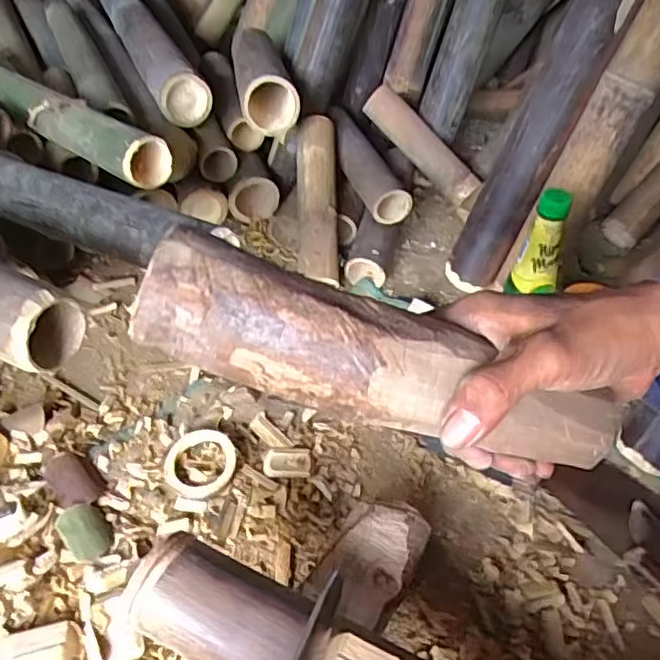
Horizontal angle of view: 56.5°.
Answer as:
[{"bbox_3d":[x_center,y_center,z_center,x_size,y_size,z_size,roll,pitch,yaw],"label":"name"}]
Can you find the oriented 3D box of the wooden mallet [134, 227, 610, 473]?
[{"bbox_3d":[0.022,0.017,0.311,0.255,0.046,0.044,19,46,-4],"label":"wooden mallet"}]

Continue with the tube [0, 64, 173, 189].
[{"bbox_3d":[-0.406,-0.306,0.808,0.531,0.062,0.051,32,52,25],"label":"tube"}]

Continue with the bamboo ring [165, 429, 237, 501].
[{"bbox_3d":[-0.131,0.134,0.620,0.071,0.013,0.071,2,46,-2],"label":"bamboo ring"}]

